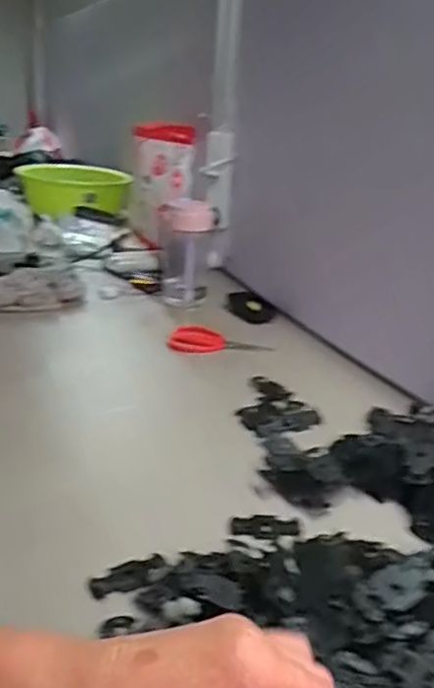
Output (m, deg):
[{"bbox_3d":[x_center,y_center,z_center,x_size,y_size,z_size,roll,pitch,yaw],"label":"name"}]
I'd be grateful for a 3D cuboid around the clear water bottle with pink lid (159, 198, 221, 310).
[{"bbox_3d":[-0.049,-0.167,1.137,0.100,0.178,0.104,1,21,-3],"label":"clear water bottle with pink lid"}]

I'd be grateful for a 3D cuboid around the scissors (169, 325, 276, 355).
[{"bbox_3d":[0.003,-0.005,0.980,0.154,0.018,0.072,3,21,2],"label":"scissors"}]

